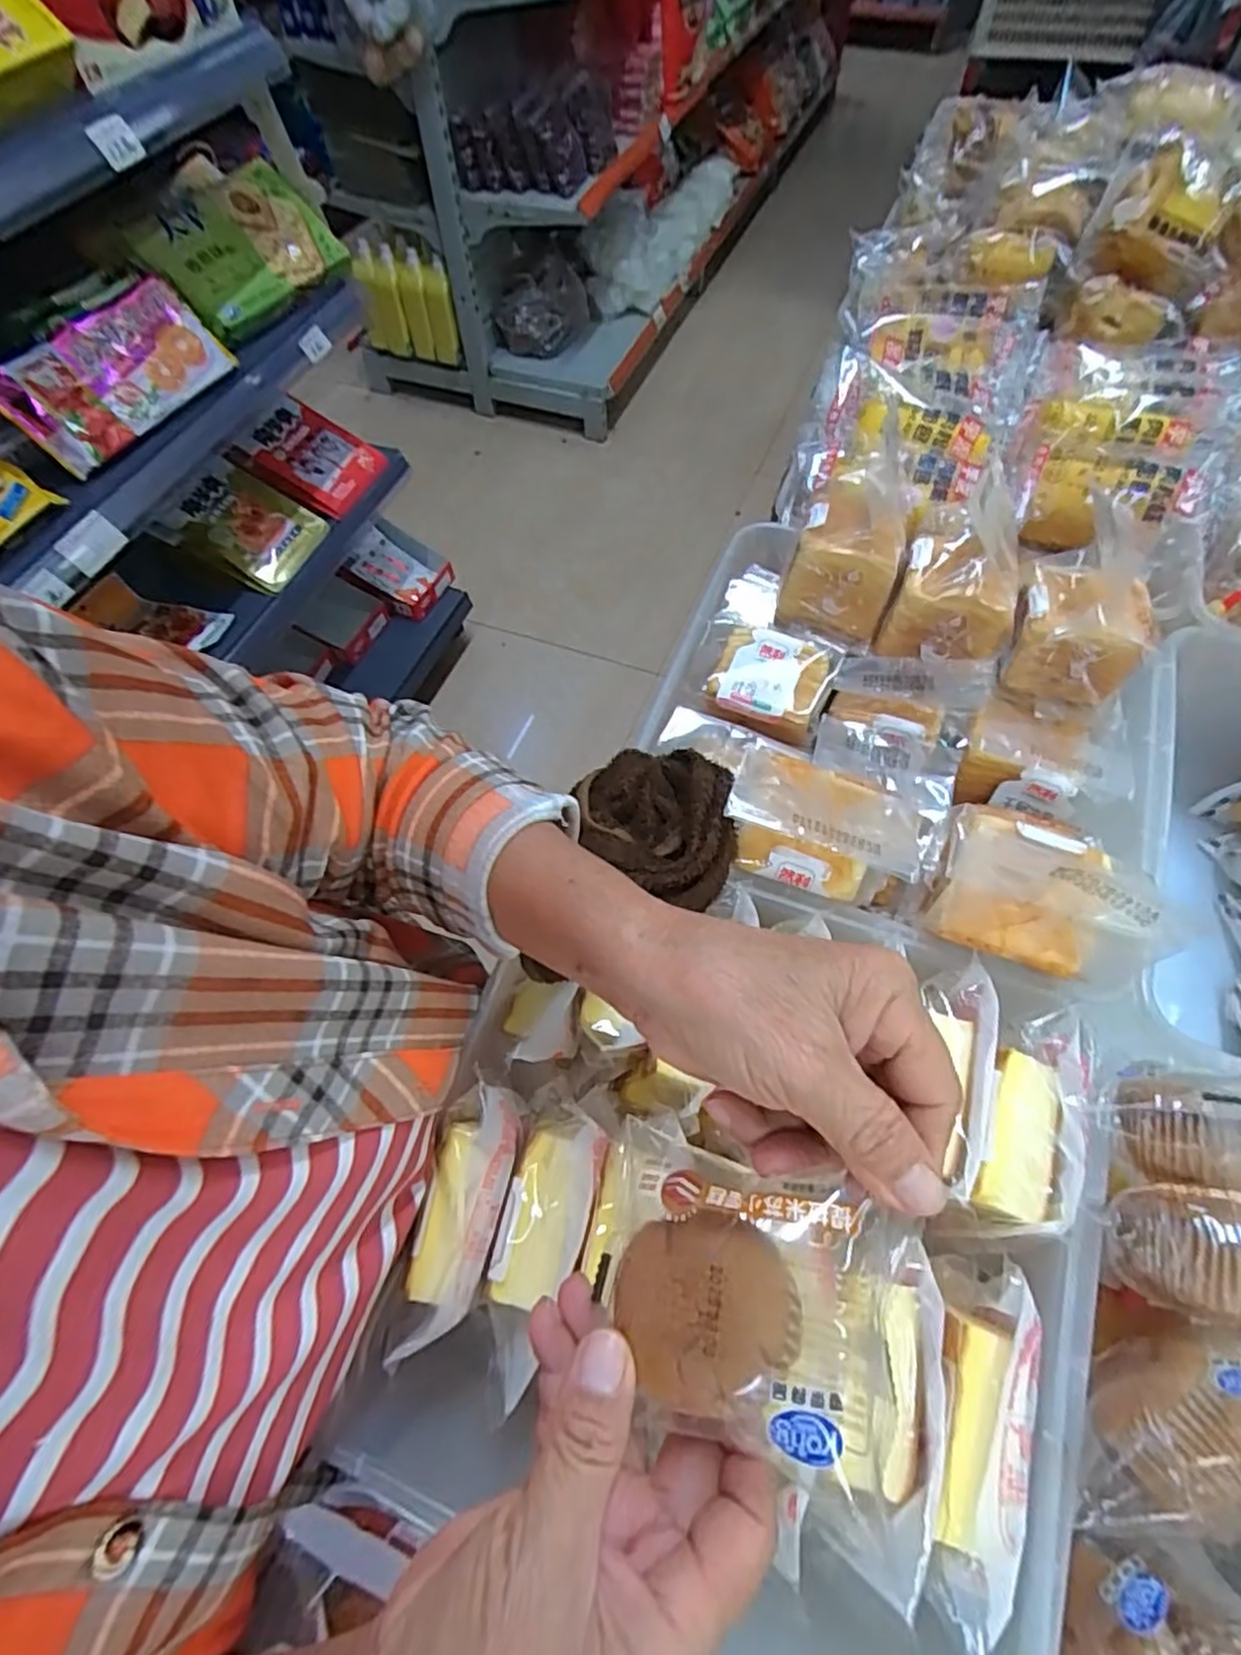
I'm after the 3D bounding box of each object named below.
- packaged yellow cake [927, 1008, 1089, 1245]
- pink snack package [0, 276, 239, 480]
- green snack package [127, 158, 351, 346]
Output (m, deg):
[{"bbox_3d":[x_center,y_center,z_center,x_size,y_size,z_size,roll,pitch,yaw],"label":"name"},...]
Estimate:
[{"bbox_3d":[0.183,0.136,0.318,0.041,0.025,0.106,22,65,14],"label":"packaged yellow cake"},{"bbox_3d":[-0.438,-0.396,0.626,0.031,0.084,0.192,32,68,18],"label":"pink snack package"},{"bbox_3d":[-0.359,-0.557,0.687,0.046,0.097,0.187,31,68,17],"label":"green snack package"}]

